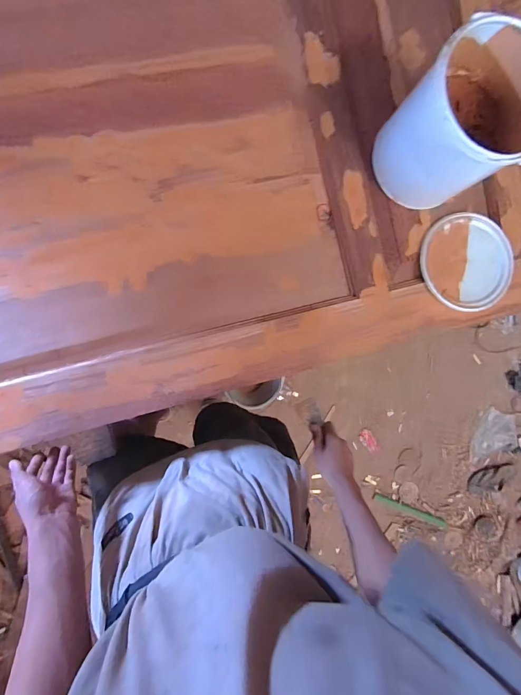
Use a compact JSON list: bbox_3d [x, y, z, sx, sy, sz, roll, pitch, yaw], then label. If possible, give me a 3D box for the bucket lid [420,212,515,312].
[{"bbox_3d":[0.377,-0.157,0.634,0.172,0.023,0.169,0,91,-8],"label":"bucket lid"}]

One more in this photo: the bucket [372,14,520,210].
[{"bbox_3d":[0.300,-0.333,0.534,0.175,0.188,0.189,-1,94,-8],"label":"bucket"}]

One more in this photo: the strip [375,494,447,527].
[{"bbox_3d":[0.705,0.763,1.610,0.393,0.008,0.029,25,90,-9],"label":"strip"}]

